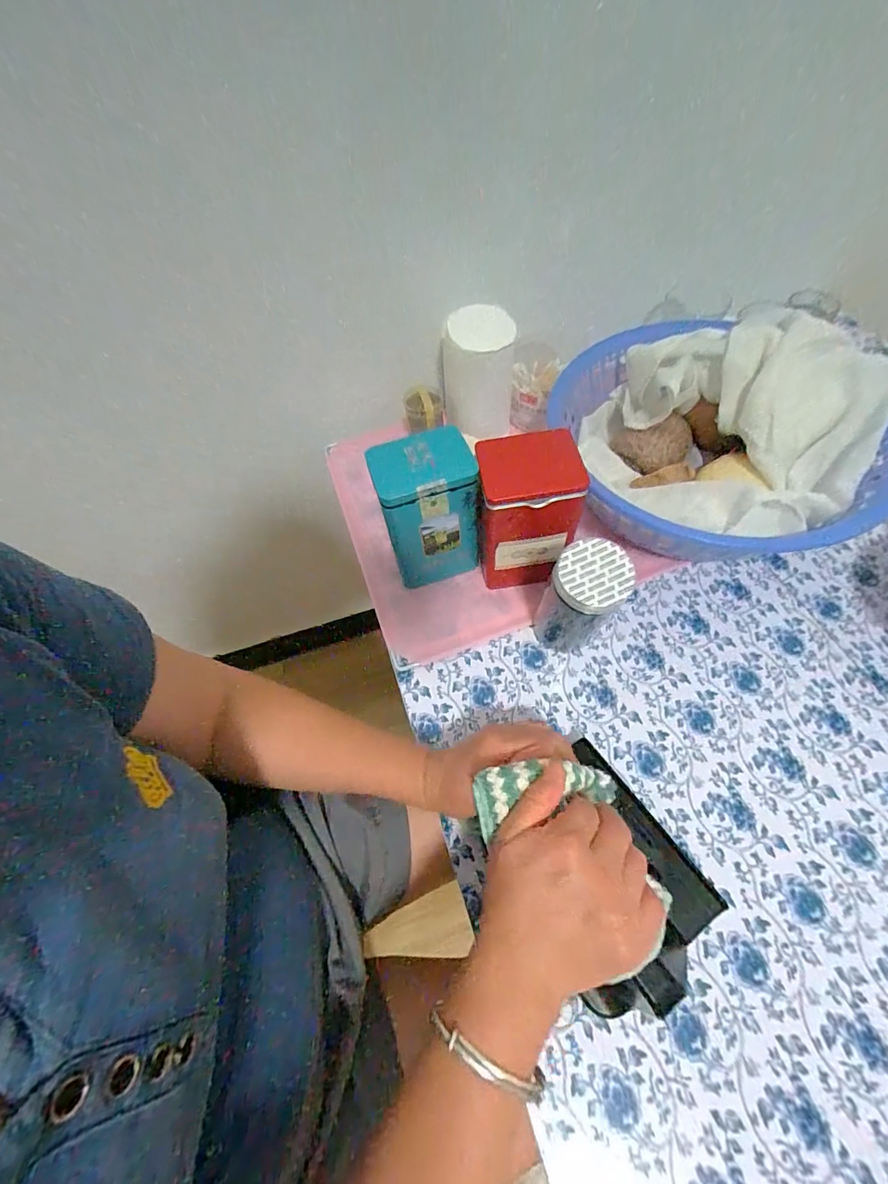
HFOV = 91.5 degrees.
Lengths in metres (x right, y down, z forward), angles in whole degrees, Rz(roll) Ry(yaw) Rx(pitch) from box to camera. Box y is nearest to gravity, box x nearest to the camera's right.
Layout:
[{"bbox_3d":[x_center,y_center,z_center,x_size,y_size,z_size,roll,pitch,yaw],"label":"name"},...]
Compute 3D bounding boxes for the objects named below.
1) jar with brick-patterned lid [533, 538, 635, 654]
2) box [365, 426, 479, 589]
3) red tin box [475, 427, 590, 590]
[{"bbox_3d":[0.115,0.008,0.375,0.062,0.124,0.066,-2,60,3],"label":"jar with brick-patterned lid"},{"bbox_3d":[-0.014,-0.071,0.412,0.085,0.150,0.060,-12,60,-3],"label":"box"},{"bbox_3d":[0.075,-0.068,0.406,0.083,0.140,0.073,-8,60,0],"label":"red tin box"}]

